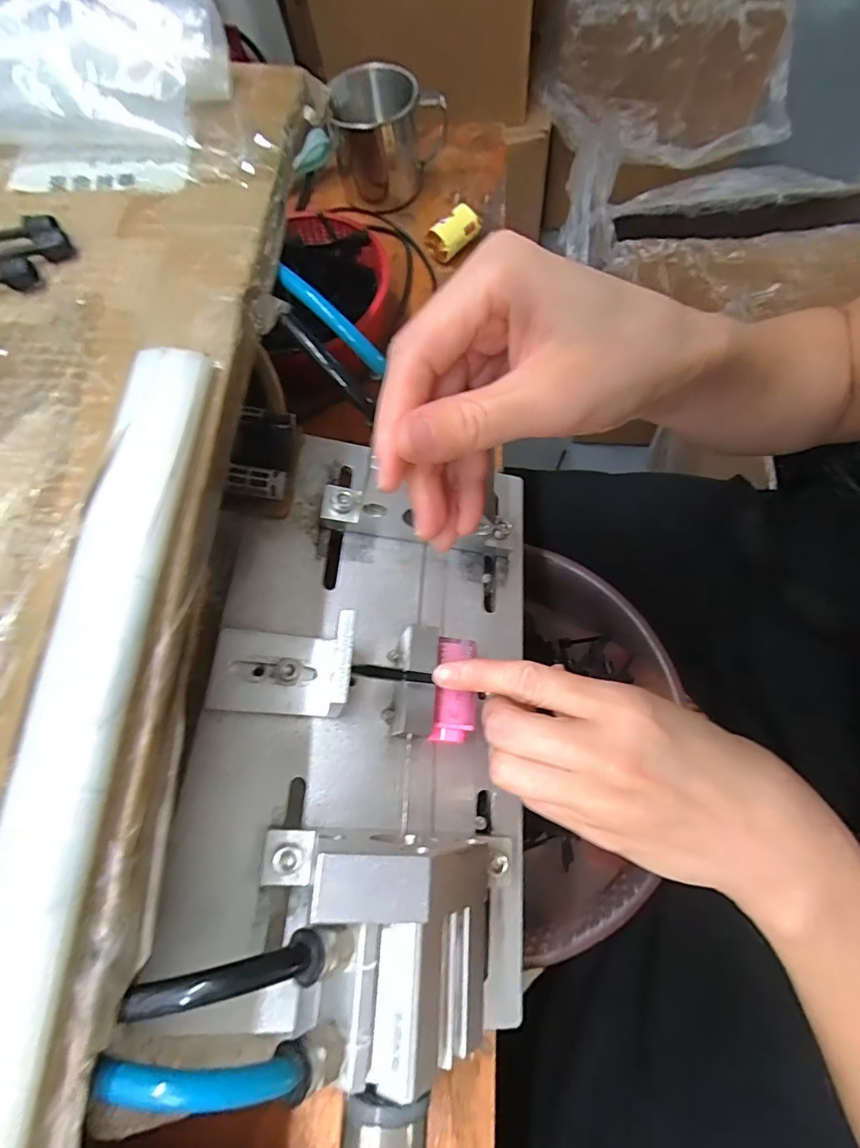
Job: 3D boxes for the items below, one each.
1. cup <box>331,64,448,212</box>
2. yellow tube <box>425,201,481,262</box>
[{"bbox_3d":[-0.037,-0.357,0.407,0.075,0.068,0.075,-2,68,6],"label":"cup"},{"bbox_3d":[0.018,-0.268,0.392,0.038,0.031,0.023,-38,69,-8],"label":"yellow tube"}]

